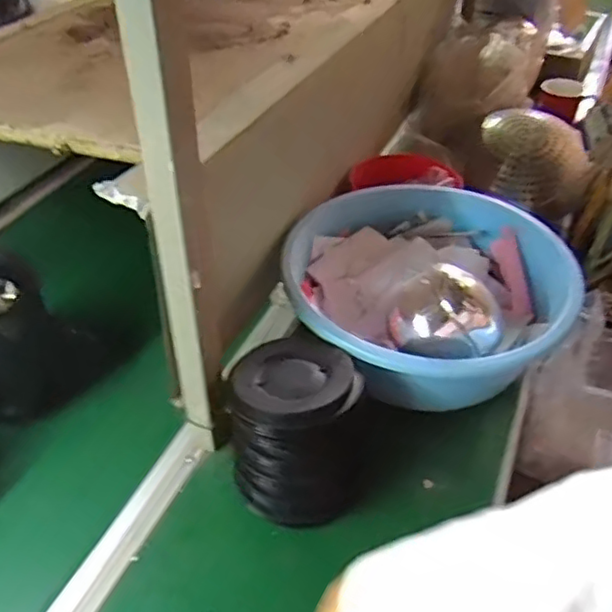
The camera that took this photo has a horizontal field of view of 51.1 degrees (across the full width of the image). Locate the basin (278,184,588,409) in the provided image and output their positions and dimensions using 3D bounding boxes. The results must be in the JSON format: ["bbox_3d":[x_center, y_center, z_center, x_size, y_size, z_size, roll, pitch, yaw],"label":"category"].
[{"bbox_3d":[0.157,-0.024,0.833,0.340,0.116,0.359,1,42,-1],"label":"basin"}]

